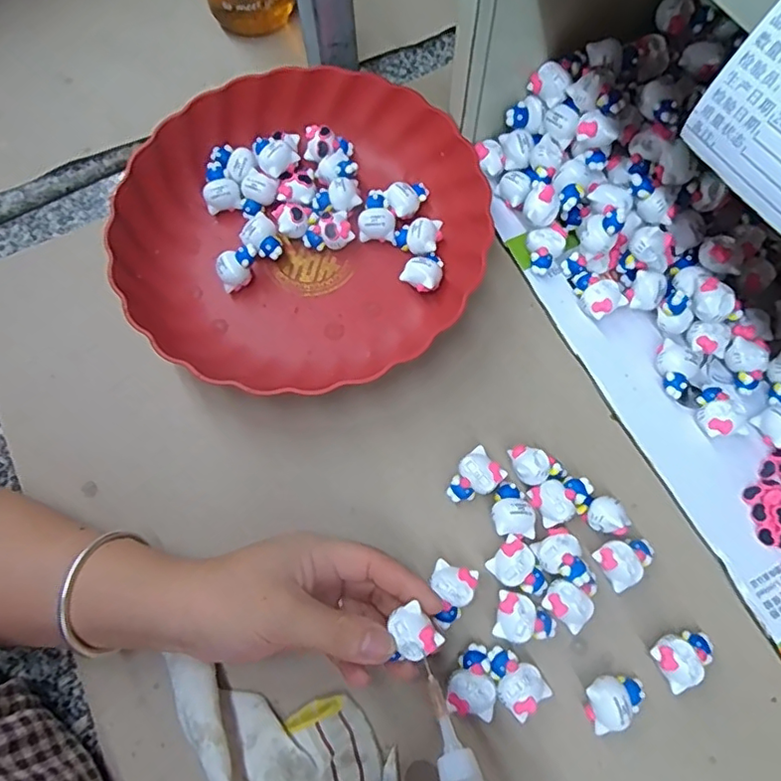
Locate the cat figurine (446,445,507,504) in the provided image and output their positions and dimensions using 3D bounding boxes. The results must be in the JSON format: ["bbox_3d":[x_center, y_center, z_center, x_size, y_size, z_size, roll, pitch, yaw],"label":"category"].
[{"bbox_3d":[0.051,0.055,0.345,0.034,0.017,0.024,-41,75,-11],"label":"cat figurine"}]

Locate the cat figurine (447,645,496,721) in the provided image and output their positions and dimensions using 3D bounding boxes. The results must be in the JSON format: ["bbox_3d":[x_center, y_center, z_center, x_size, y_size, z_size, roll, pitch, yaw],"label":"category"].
[{"bbox_3d":[0.045,0.159,0.308,0.024,0.018,0.034,9,72,5],"label":"cat figurine"}]

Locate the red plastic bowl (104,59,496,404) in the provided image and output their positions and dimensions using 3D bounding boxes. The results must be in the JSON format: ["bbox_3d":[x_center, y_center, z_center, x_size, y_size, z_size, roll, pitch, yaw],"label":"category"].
[{"bbox_3d":[-0.061,-0.115,0.385,0.234,0.045,0.227,-1,72,2],"label":"red plastic bowl"}]

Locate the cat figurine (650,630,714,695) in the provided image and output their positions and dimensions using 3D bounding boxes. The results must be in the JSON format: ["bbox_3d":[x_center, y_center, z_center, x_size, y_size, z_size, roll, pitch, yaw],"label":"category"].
[{"bbox_3d":[0.163,0.146,0.309,0.034,0.017,0.026,-24,73,-6],"label":"cat figurine"}]

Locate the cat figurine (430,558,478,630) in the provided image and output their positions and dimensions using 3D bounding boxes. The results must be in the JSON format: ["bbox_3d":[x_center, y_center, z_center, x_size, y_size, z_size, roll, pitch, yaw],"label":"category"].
[{"bbox_3d":[0.034,0.118,0.323,0.024,0.016,0.034,17,73,7],"label":"cat figurine"}]

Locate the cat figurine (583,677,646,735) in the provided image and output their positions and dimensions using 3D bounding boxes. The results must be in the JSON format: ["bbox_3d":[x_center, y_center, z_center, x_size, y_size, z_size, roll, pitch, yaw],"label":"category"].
[{"bbox_3d":[0.123,0.168,0.304,0.033,0.021,0.025,-13,72,-2],"label":"cat figurine"}]

